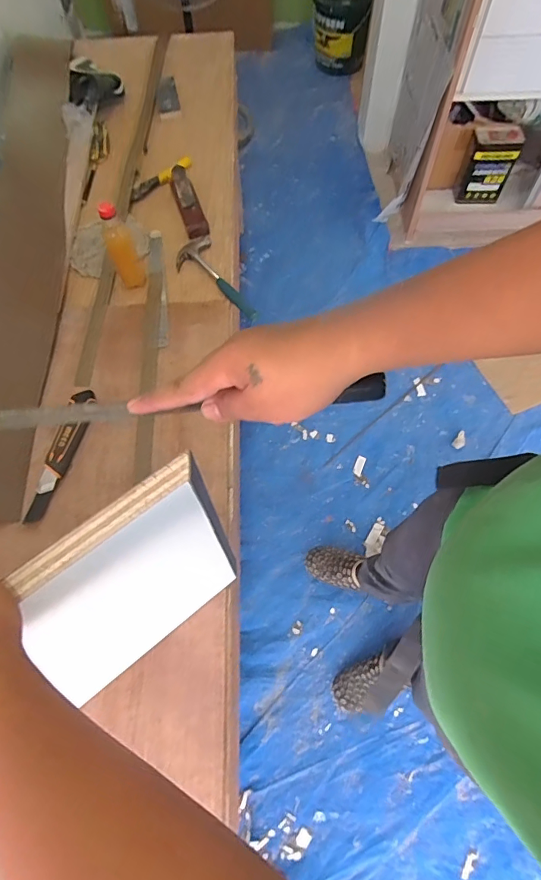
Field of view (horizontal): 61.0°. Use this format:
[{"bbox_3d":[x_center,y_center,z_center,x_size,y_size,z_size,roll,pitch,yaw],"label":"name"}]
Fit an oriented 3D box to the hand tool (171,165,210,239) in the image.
[{"bbox_3d":[-0.187,-0.535,1.041,0.051,0.030,0.180,-20,82,-8],"label":"hand tool"}]

